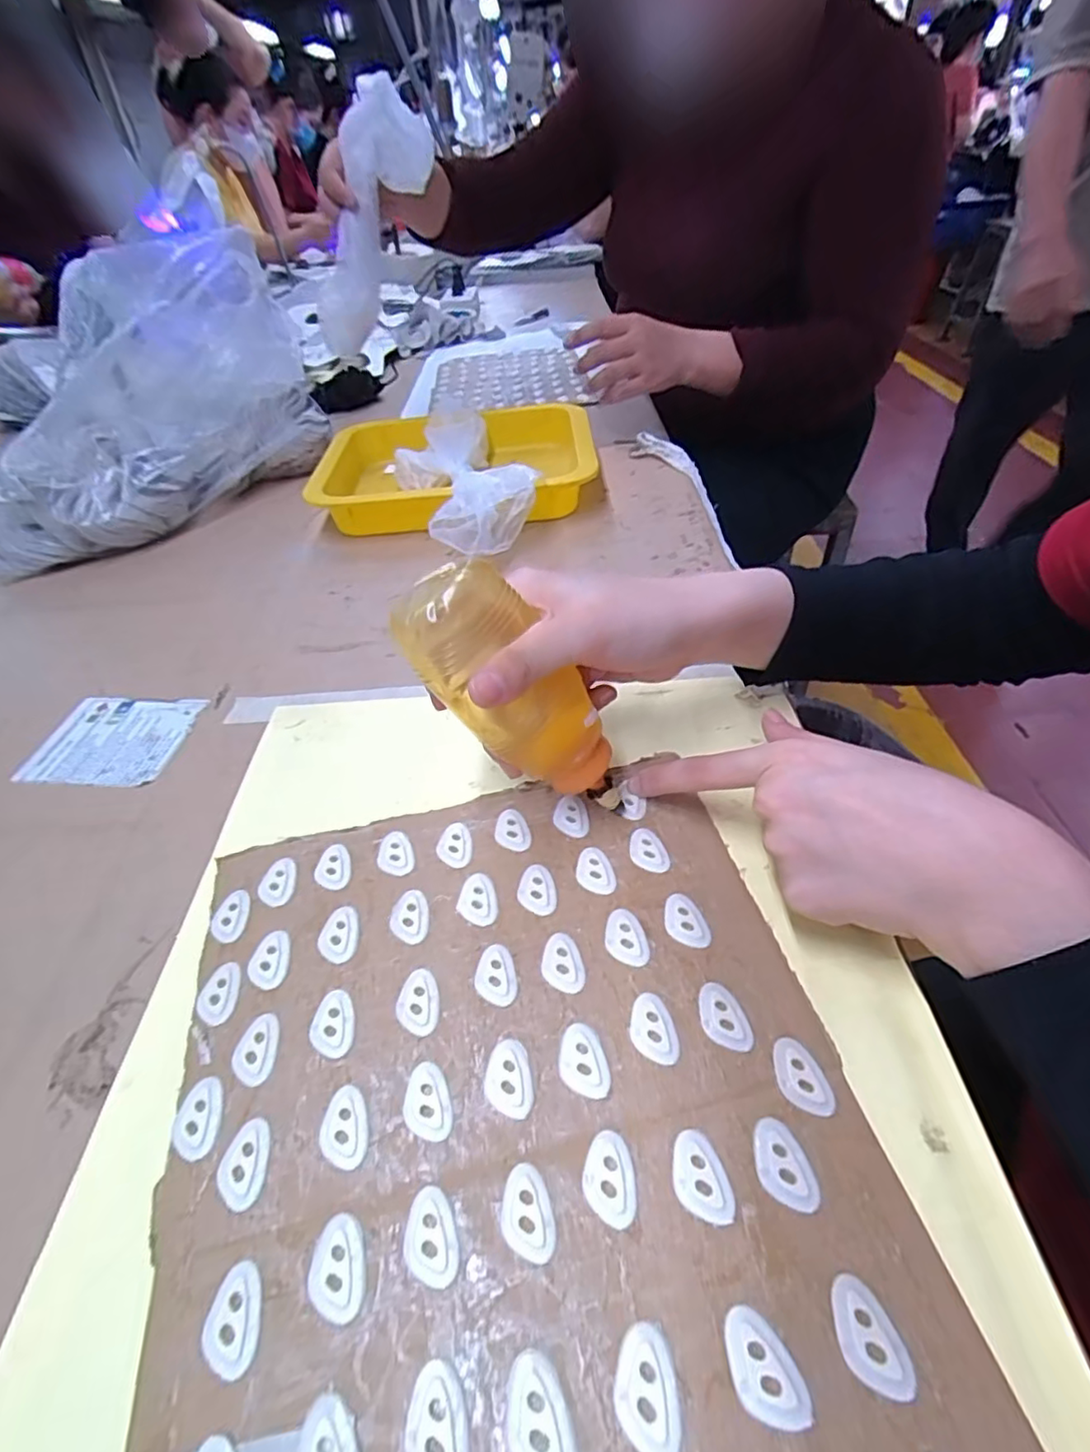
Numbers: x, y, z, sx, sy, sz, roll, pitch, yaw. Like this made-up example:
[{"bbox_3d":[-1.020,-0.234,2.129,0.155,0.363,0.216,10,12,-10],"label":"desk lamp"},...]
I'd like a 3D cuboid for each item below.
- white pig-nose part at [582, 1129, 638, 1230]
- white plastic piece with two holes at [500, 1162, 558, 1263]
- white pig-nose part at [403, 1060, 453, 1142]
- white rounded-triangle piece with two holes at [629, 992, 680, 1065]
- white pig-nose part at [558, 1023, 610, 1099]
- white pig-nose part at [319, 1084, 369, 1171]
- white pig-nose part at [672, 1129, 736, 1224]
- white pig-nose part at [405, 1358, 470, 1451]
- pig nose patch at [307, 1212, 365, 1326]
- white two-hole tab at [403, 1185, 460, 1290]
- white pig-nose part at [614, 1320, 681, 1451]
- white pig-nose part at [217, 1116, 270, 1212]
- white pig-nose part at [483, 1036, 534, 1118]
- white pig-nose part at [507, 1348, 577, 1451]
[{"bbox_3d":[0.021,0.149,0.207,0.017,0.004,0.026,-8,45,-2],"label":"white pig-nose part"},{"bbox_3d":[-0.006,0.156,0.202,0.016,0.004,0.026,-10,45,-3],"label":"white plastic piece with two holes"},{"bbox_3d":[-0.043,0.135,0.226,0.017,0.004,0.025,-12,45,-5],"label":"white pig-nose part"},{"bbox_3d":[0.041,0.115,0.239,0.017,0.004,0.025,-8,45,-2],"label":"white rounded-triangle piece with two holes"},{"bbox_3d":[0.014,0.124,0.233,0.018,0.004,0.025,-9,45,-3],"label":"white pig-nose part"},{"bbox_3d":[-0.071,0.142,0.222,0.017,0.004,0.026,-12,45,-6],"label":"white pig-nose part"},{"bbox_3d":[0.051,0.148,0.206,0.017,0.004,0.025,-8,45,-1],"label":"white pig-nose part"},{"bbox_3d":[-0.029,0.190,0.169,0.017,0.004,0.025,-7,45,-1],"label":"white pig-nose part"},{"bbox_3d":[-0.065,0.168,0.195,0.017,0.004,0.026,-11,45,-5],"label":"pig nose patch"},{"bbox_3d":[-0.037,0.162,0.199,0.016,0.004,0.026,-14,45,-8],"label":"white two-hole tab"},{"bbox_3d":[0.028,0.182,0.171,0.017,0.004,0.026,-7,45,-1],"label":"white pig-nose part"},{"bbox_3d":[-0.104,0.151,0.217,0.016,0.004,0.026,-2,45,5],"label":"white pig-nose part"},{"bbox_3d":[-0.014,0.129,0.230,0.017,0.004,0.026,-10,45,-4],"label":"white pig-nose part"},{"bbox_3d":[-0.001,0.187,0.169,0.017,0.004,0.026,-8,45,-1],"label":"white pig-nose part"}]

